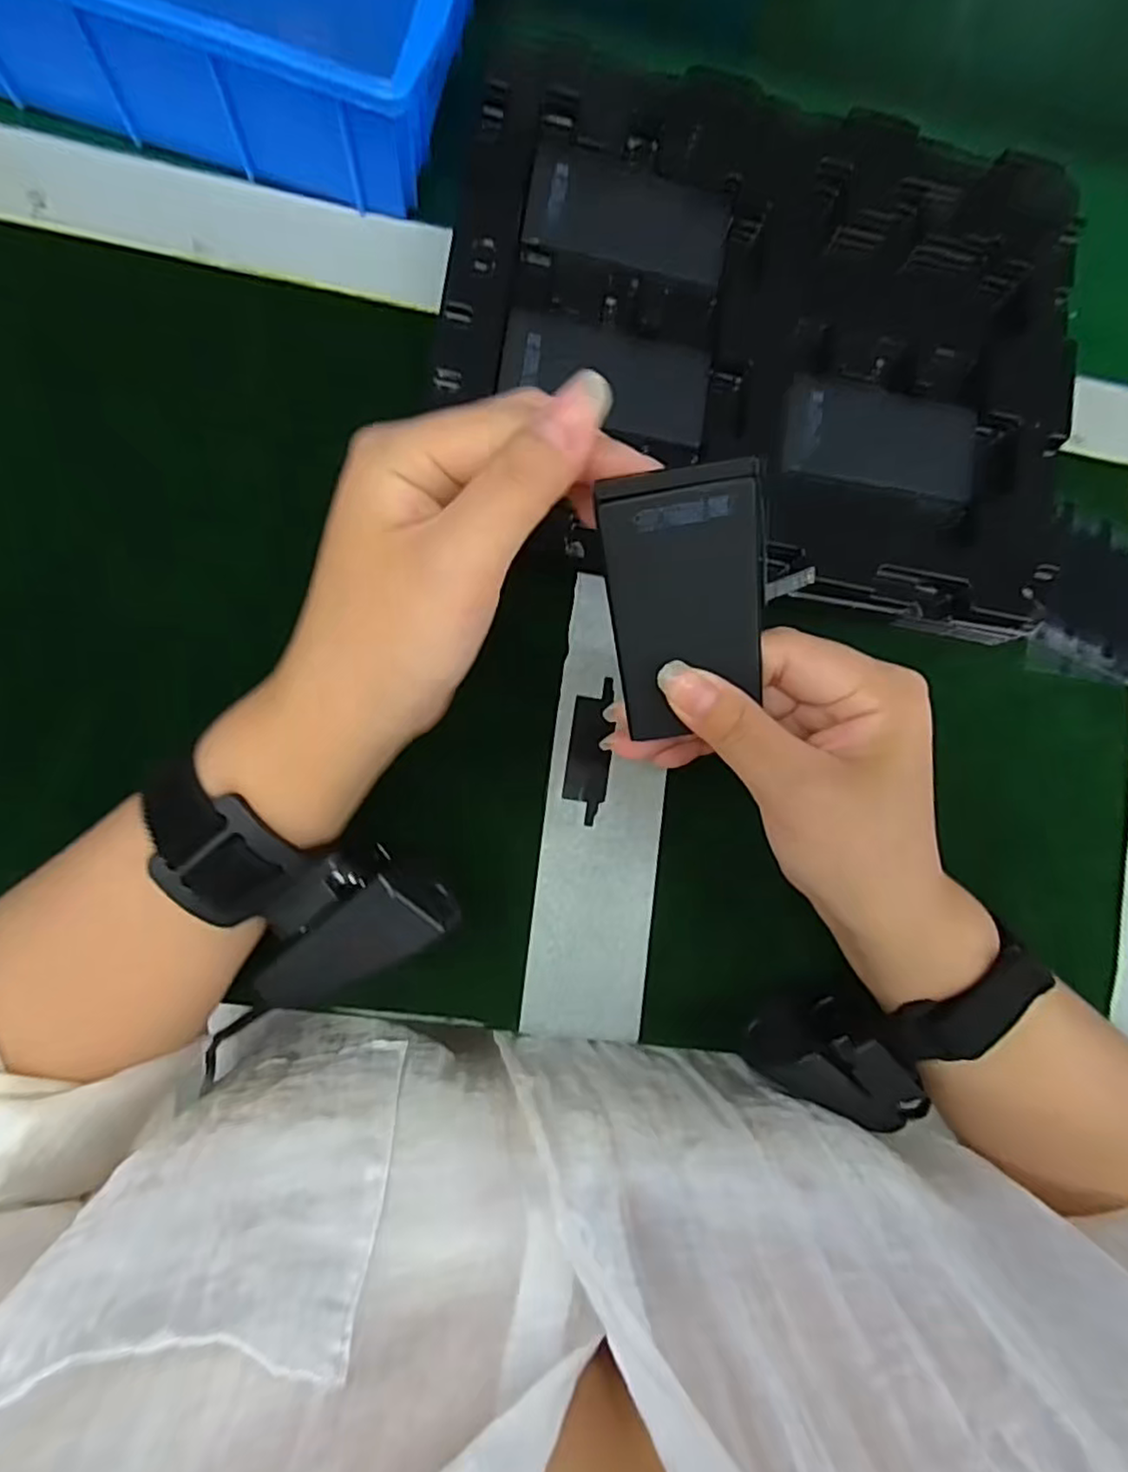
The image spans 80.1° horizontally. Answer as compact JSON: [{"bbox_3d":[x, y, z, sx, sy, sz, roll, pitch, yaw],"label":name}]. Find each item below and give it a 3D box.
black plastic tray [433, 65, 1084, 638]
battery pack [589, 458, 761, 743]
[{"bbox_3d":[0.089,-0.175,0.299,0.275,0.032,0.213,12,83,-6],"label":"black plastic tray"},{"bbox_3d":[0.037,-0.038,0.203,0.045,0.004,0.079,-9,123,6],"label":"battery pack"}]

